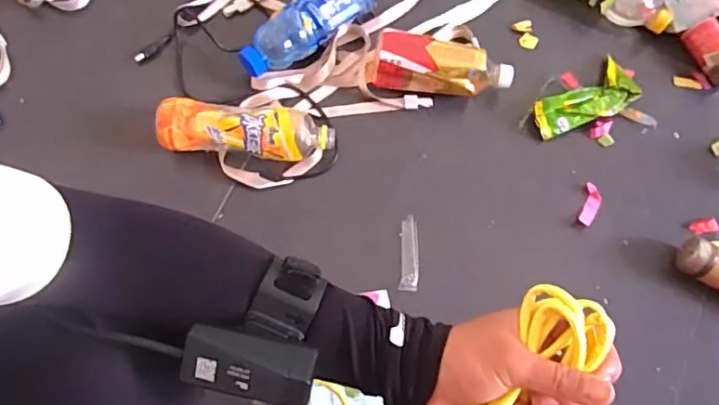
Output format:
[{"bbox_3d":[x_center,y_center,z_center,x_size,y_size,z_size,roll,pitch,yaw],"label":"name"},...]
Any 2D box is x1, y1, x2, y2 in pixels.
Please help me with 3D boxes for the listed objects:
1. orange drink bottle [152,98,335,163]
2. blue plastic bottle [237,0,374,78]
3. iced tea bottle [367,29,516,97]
[{"bbox_3d":[-0.138,-0.084,0.694,0.207,0.072,0.058,4,72,-2],"label":"orange drink bottle"},{"bbox_3d":[-0.066,-0.239,0.745,0.211,0.064,0.055,-37,77,-14],"label":"blue plastic bottle"},{"bbox_3d":[0.111,-0.179,0.733,0.178,0.068,0.061,6,71,2],"label":"iced tea bottle"}]

